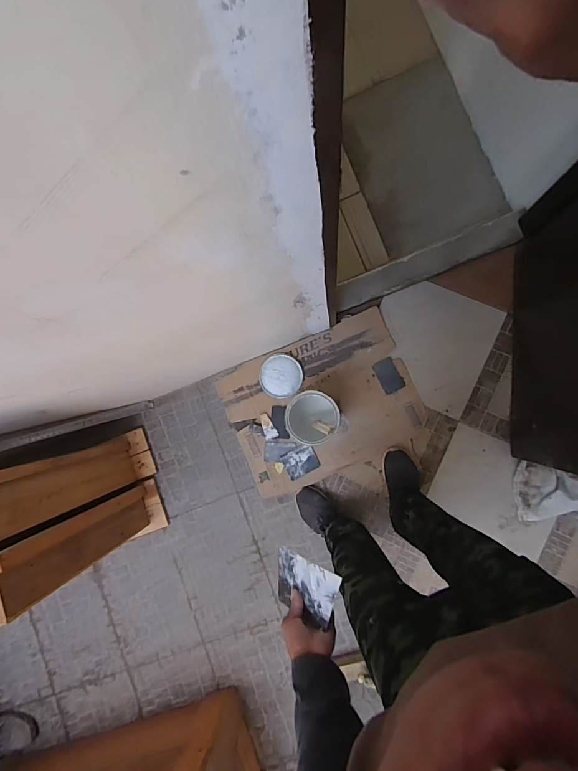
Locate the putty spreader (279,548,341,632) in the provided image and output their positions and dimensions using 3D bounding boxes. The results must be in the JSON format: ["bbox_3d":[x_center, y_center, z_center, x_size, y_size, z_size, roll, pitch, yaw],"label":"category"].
[{"bbox_3d":[0.030,0.369,0.695,0.143,0.009,0.094,4,85,45],"label":"putty spreader"}]

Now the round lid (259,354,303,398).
[{"bbox_3d":[-0.030,-0.035,1.428,0.158,0.022,0.160,0,90,6],"label":"round lid"}]

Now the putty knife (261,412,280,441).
[{"bbox_3d":[-0.072,0.151,1.420,0.048,0.008,0.097,-14,88,6],"label":"putty knife"}]

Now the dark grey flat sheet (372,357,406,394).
[{"bbox_3d":[0.344,-0.034,1.314,0.074,0.007,0.116,-27,88,6],"label":"dark grey flat sheet"}]

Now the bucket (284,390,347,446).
[{"bbox_3d":[0.082,0.108,1.243,0.170,0.214,0.176,0,87,6],"label":"bucket"}]

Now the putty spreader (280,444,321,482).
[{"bbox_3d":[0.043,0.281,1.419,0.122,0.011,0.102,-27,87,5],"label":"putty spreader"}]

